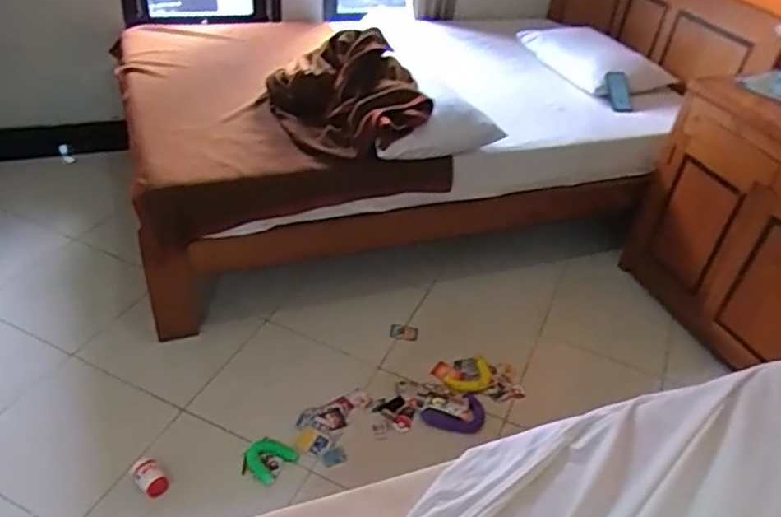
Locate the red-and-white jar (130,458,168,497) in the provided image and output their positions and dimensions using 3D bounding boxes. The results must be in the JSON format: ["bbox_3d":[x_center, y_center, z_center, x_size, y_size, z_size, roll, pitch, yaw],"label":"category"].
[{"bbox_3d":[-0.583,0.526,1.512,0.088,0.056,0.061,31,44,28],"label":"red-and-white jar"}]

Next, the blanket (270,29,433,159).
[{"bbox_3d":[-0.130,-0.497,1.899,0.420,0.234,0.446,-5,40,-15],"label":"blanket"}]

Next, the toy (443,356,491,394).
[{"bbox_3d":[0.238,0.360,1.867,0.156,0.027,0.102,-22,47,-30],"label":"toy"}]

